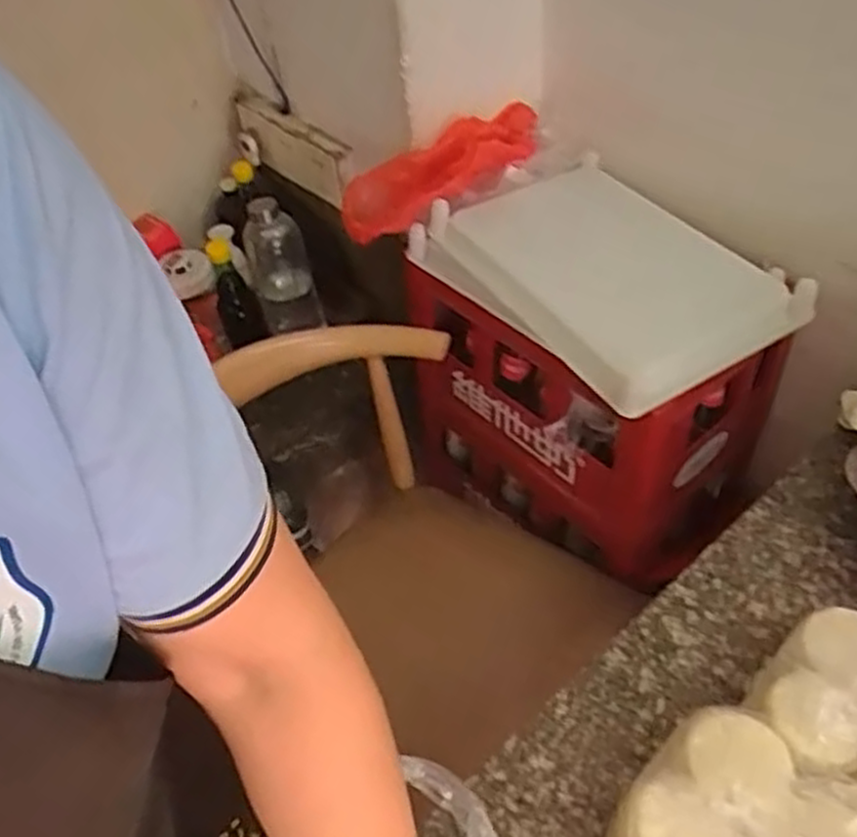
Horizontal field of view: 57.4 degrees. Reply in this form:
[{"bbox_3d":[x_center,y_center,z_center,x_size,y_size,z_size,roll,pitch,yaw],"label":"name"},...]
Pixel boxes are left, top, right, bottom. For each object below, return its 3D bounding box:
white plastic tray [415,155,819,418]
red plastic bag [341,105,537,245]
[{"bbox_3d":[0.195,-0.173,0.904,0.258,0.056,0.404,-32,53,-20],"label":"white plastic tray"},{"bbox_3d":[0.030,-0.323,1.008,0.311,0.074,0.106,-26,51,-15],"label":"red plastic bag"}]

